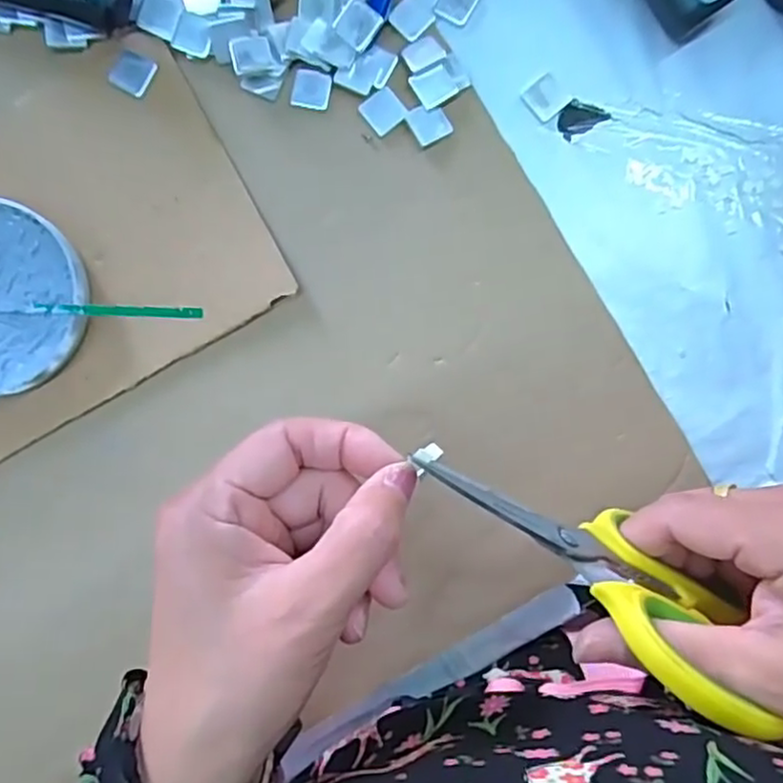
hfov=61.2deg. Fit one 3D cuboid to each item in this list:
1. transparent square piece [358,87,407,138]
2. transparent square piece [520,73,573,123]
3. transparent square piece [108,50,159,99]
[{"bbox_3d":[-0.004,-0.148,0.350,0.021,0.004,0.020,-39,88,0],"label":"transparent square piece"},{"bbox_3d":[0.083,-0.158,0.354,0.022,0.004,0.021,-39,88,0],"label":"transparent square piece"},{"bbox_3d":[-0.137,-0.169,0.349,0.022,0.004,0.020,30,89,2],"label":"transparent square piece"}]

